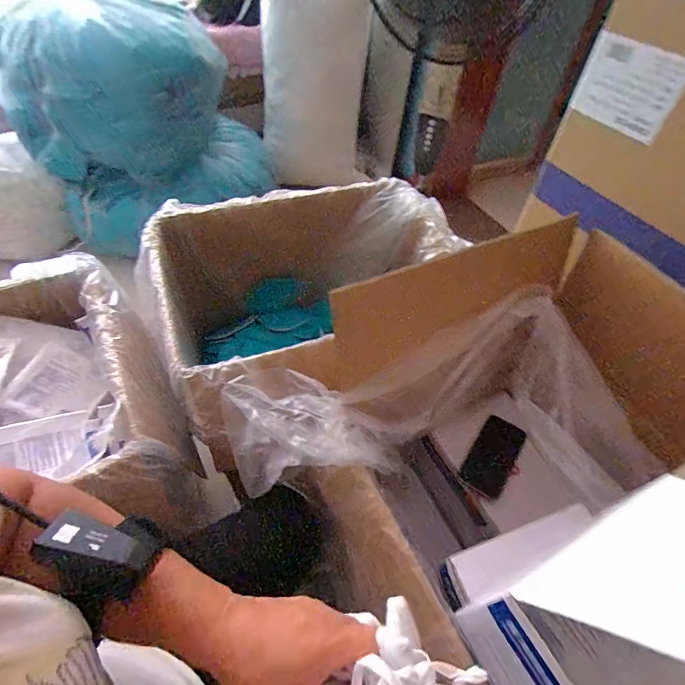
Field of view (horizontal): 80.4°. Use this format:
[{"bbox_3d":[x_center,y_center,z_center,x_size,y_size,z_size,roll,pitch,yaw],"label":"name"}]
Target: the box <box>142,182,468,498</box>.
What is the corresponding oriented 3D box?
[{"bbox_3d":[-0.075,-0.082,0.923,0.619,0.340,0.416,-18,54,-17],"label":"box"}]

